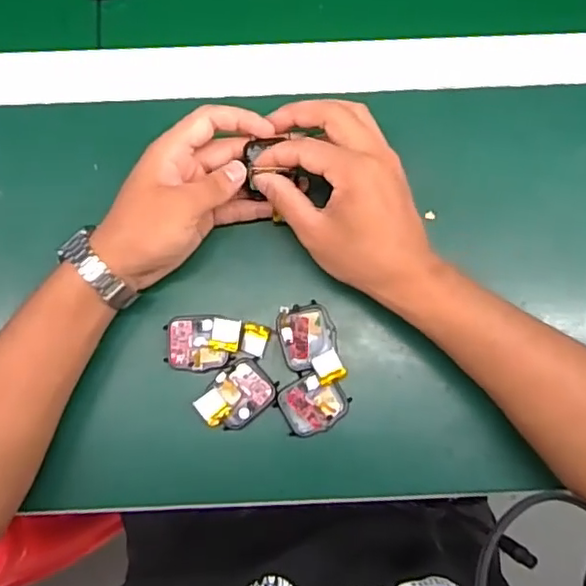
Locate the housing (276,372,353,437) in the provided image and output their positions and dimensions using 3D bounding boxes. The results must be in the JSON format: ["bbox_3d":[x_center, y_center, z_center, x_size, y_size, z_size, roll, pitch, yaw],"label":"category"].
[{"bbox_3d":[0.014,0.077,0.425,0.046,0.014,0.038,-25,82,-3],"label":"housing"}]

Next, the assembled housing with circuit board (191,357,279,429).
[{"bbox_3d":[-0.039,0.072,0.417,0.051,0.010,0.039,-37,83,-4],"label":"assembled housing with circuit board"}]

